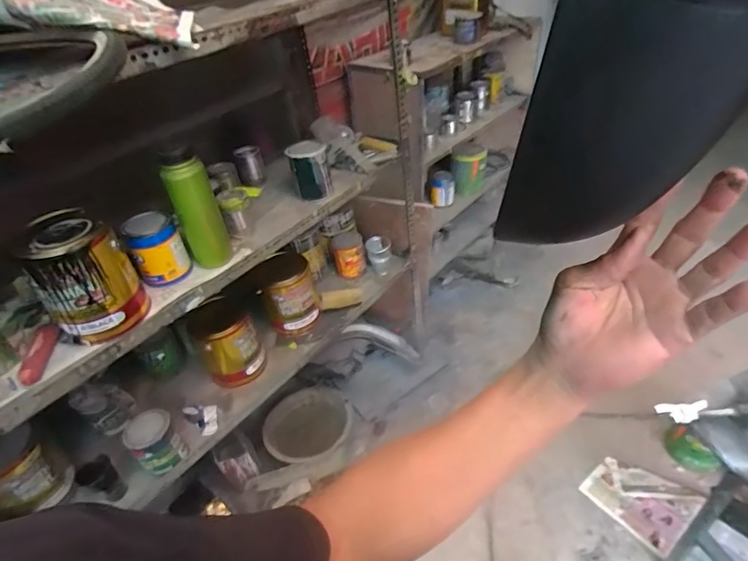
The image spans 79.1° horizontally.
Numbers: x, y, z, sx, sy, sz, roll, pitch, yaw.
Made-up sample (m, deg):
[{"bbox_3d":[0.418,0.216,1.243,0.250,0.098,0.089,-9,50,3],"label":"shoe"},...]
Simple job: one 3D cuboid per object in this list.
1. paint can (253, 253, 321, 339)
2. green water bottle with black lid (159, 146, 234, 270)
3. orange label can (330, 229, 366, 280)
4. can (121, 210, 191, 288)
[{"bbox_3d":[-0.251,0.034,1.387,0.174,0.205,0.174,-5,38,4],"label":"paint can"},{"bbox_3d":[-0.379,-0.148,0.975,0.091,0.262,0.073,-21,39,-17],"label":"green water bottle with black lid"},{"bbox_3d":[-0.085,-0.091,1.571,0.106,0.128,0.098,-5,38,4],"label":"orange label can"},{"bbox_3d":[-0.455,-0.068,0.965,0.091,0.132,0.090,-12,38,-6],"label":"can"}]

